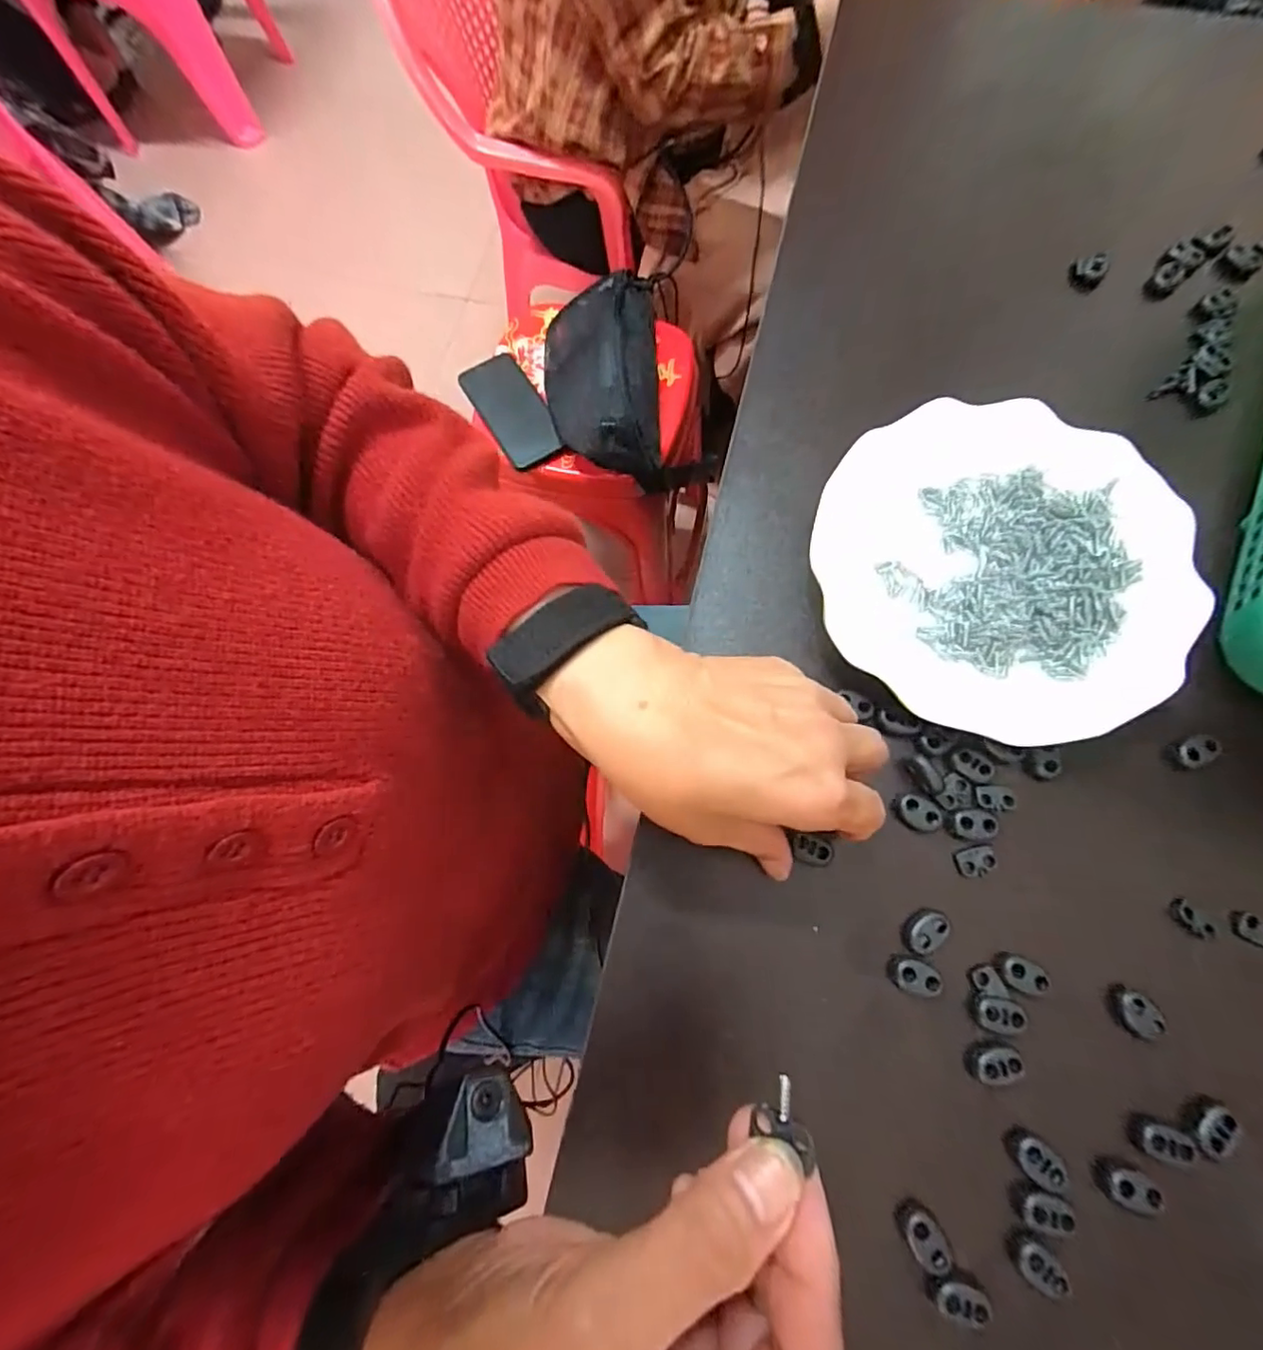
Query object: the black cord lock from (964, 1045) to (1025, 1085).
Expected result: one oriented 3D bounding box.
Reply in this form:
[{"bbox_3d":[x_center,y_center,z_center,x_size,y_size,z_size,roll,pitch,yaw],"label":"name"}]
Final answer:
[{"bbox_3d":[0.154,0.165,0.250,0.019,0.012,0.013,-1,74,0],"label":"black cord lock"}]

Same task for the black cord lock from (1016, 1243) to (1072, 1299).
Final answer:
[{"bbox_3d":[0.161,0.233,0.229,0.013,0.007,0.017,-44,78,-11],"label":"black cord lock"}]

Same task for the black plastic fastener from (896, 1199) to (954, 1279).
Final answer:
[{"bbox_3d":[0.118,0.225,0.234,0.016,0.006,0.023,-29,76,-8],"label":"black plastic fastener"}]

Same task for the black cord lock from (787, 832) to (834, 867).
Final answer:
[{"bbox_3d":[0.085,0.083,0.275,0.020,0.006,0.012,9,74,3],"label":"black cord lock"}]

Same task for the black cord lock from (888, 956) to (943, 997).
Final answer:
[{"bbox_3d":[0.127,0.134,0.261,0.020,0.009,0.013,15,75,5],"label":"black cord lock"}]

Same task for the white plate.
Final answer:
[{"bbox_3d":[0.183,-0.056,0.302,0.172,0.031,0.175,0,74,0],"label":"white plate"}]

